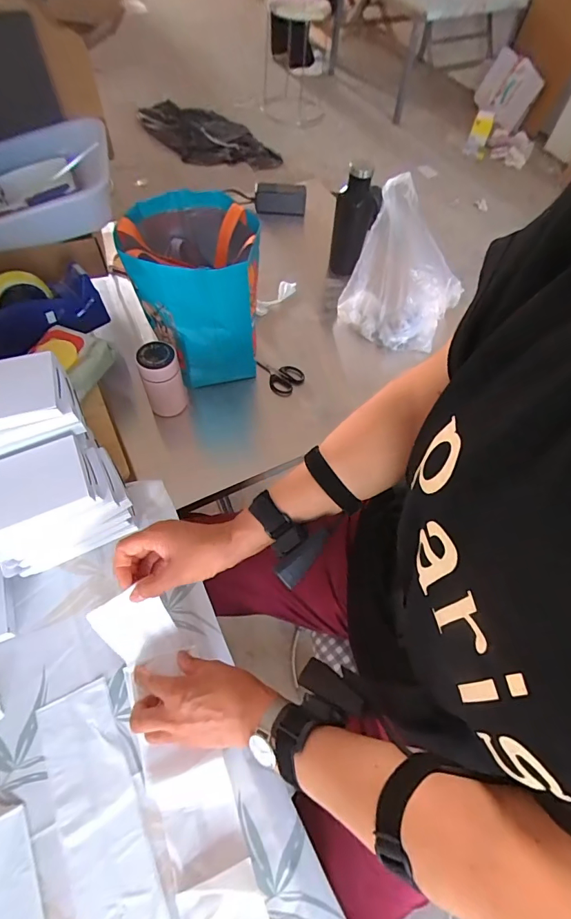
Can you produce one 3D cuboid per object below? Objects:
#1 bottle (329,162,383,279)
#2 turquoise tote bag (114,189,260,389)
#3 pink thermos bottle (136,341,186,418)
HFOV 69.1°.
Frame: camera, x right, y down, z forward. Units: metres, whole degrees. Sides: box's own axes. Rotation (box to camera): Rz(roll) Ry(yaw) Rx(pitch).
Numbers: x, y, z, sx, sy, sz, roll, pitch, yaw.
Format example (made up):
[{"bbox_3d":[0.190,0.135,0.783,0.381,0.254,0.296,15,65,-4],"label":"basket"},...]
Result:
[{"bbox_3d":[0.151,-0.525,0.918,0.091,0.222,0.069,12,60,3],"label":"bottle"},{"bbox_3d":[-0.157,-0.297,0.730,0.206,0.234,0.217,-6,61,-7],"label":"turquoise tote bag"},{"bbox_3d":[-0.207,-0.133,0.702,0.061,0.123,0.055,-14,62,-12],"label":"pink thermos bottle"}]

